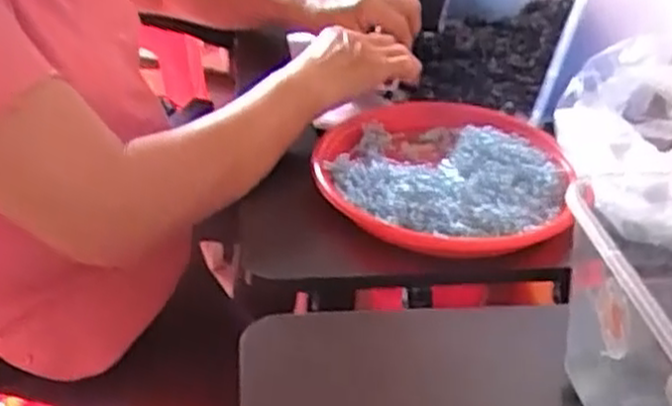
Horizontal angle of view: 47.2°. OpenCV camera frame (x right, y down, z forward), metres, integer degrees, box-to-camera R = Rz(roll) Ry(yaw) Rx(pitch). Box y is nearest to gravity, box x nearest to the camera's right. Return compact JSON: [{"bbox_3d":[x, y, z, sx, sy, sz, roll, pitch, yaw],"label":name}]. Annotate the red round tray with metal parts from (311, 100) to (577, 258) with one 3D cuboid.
[{"bbox_3d":[0.098,-0.034,0.710,0.223,0.024,0.235,2,34,-1],"label":"red round tray with metal parts"}]

